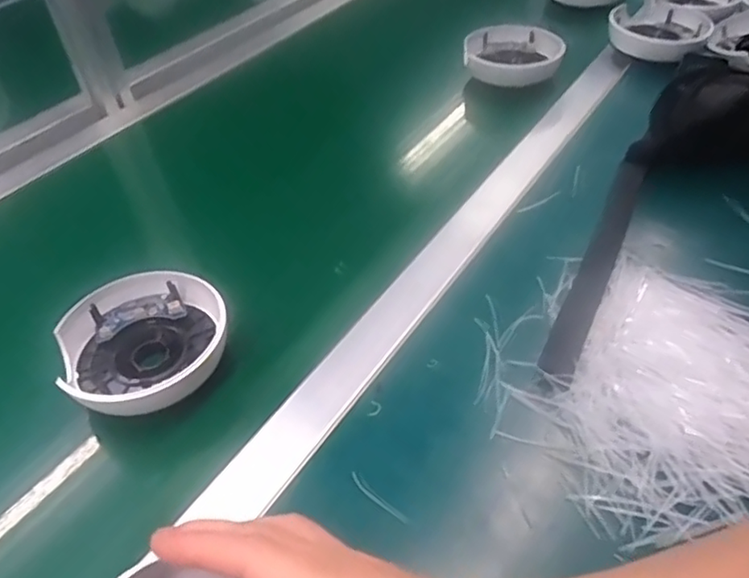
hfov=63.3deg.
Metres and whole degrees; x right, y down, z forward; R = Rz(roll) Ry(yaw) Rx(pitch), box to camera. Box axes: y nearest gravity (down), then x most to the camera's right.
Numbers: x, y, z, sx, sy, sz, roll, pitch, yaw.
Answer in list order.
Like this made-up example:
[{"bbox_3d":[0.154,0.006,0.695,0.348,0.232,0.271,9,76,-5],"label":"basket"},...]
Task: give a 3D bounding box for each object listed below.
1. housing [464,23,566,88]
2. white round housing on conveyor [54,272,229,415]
[{"bbox_3d":[0.169,-0.284,0.736,0.115,0.030,0.124,-1,45,1],"label":"housing"},{"bbox_3d":[-0.167,0.036,0.442,0.114,0.039,0.097,-29,51,-24],"label":"white round housing on conveyor"}]

